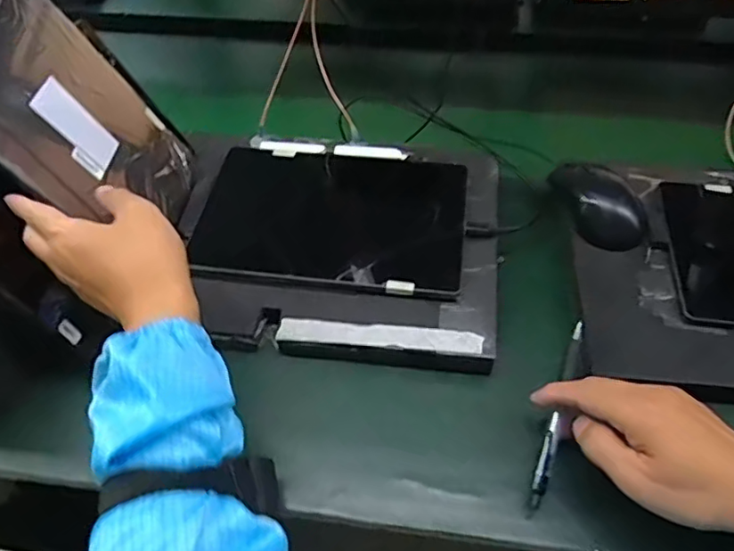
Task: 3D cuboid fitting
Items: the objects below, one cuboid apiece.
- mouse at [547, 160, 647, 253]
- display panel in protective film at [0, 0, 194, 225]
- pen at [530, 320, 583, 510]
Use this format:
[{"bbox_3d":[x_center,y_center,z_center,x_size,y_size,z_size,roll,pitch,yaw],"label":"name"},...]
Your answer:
[{"bbox_3d":[0.224,-0.072,0.564,0.053,0.033,0.102,-17,51,-13],"label":"mouse"},{"bbox_3d":[-0.239,-0.128,0.482,0.008,0.243,0.163,-15,50,21],"label":"display panel in protective film"},{"bbox_3d":[0.143,0.099,0.432,0.010,0.013,0.144,17,63,15],"label":"pen"}]

